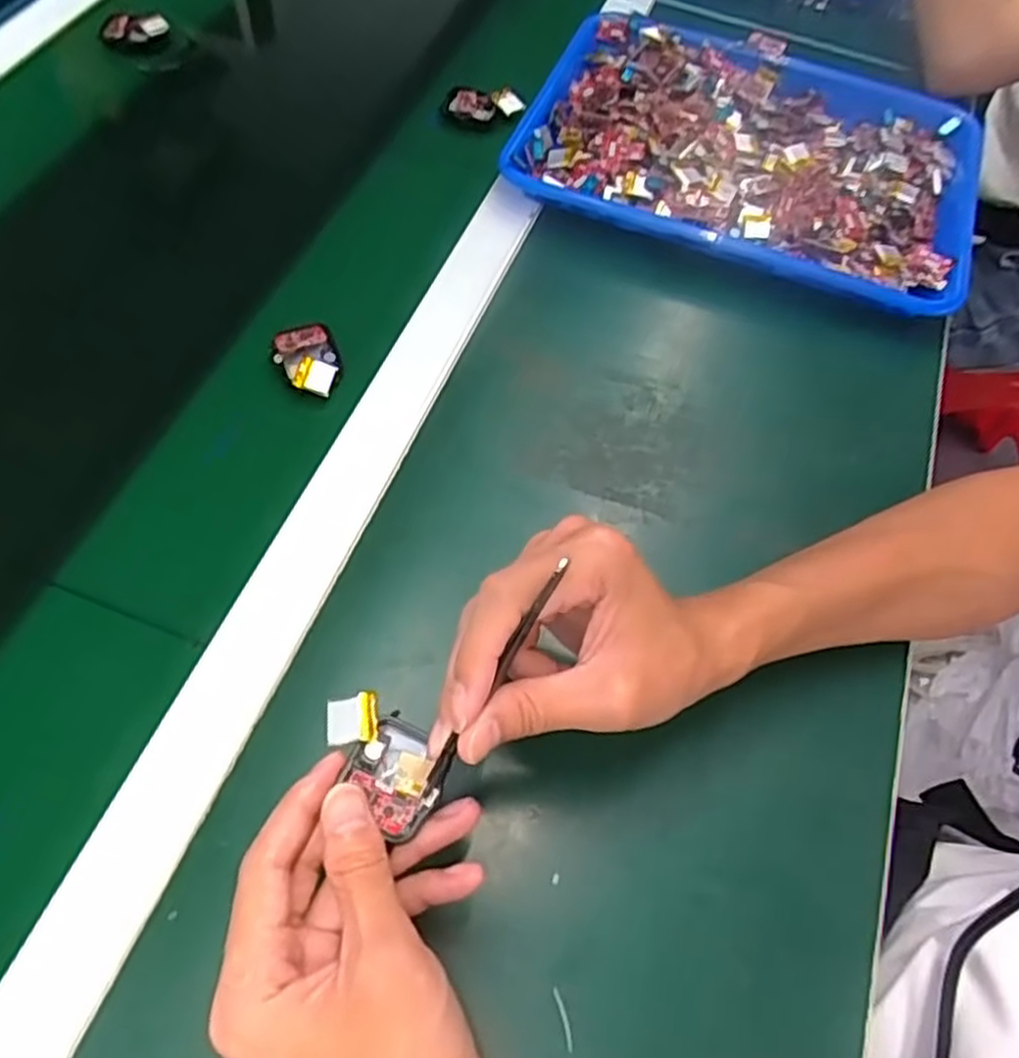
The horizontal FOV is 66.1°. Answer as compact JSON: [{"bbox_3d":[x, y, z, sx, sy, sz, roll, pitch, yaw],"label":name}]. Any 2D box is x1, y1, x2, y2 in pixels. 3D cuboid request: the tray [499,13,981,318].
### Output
[{"bbox_3d":[0.187,-0.290,0.602,0.338,0.043,0.254,18,60,8],"label":"tray"}]

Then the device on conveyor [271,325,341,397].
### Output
[{"bbox_3d":[-0.124,-0.102,0.485,0.036,0.021,0.052,-21,63,-15],"label":"device on conveyor"}]

